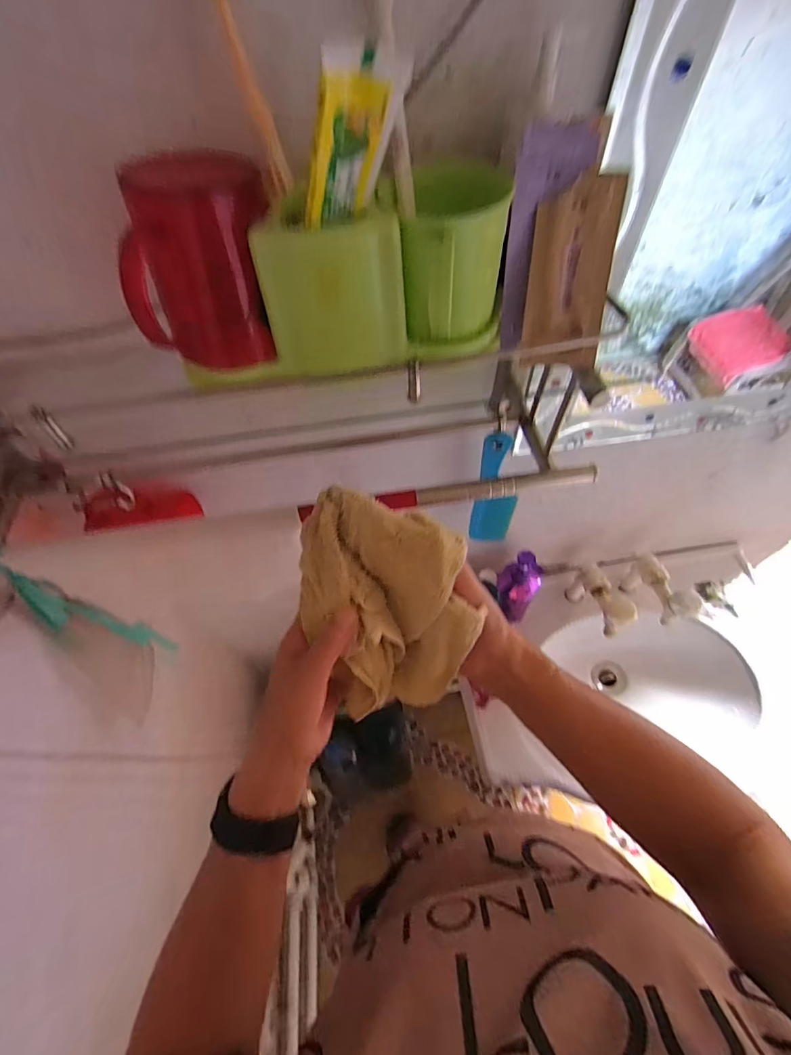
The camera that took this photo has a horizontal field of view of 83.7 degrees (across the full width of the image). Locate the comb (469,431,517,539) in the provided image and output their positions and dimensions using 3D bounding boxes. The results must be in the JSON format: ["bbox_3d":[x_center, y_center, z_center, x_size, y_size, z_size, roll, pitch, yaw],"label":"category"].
[{"bbox_3d":[0.126,-0.040,0.550,0.052,0.201,0.014,6,58,8],"label":"comb"}]

